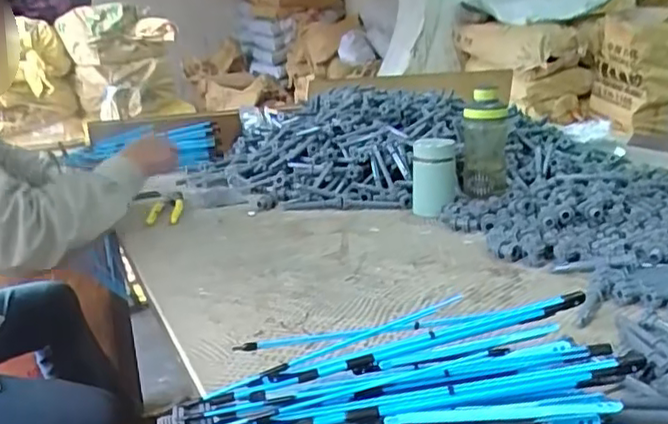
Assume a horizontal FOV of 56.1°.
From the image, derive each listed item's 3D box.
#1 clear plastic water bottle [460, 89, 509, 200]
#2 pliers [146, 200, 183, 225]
[{"bbox_3d":[0.247,-0.115,1.021,0.072,0.158,0.082,1,17,11],"label":"clear plastic water bottle"},{"bbox_3d":[-0.276,-0.004,1.036,0.051,0.022,0.120,-4,17,-6],"label":"pliers"}]

